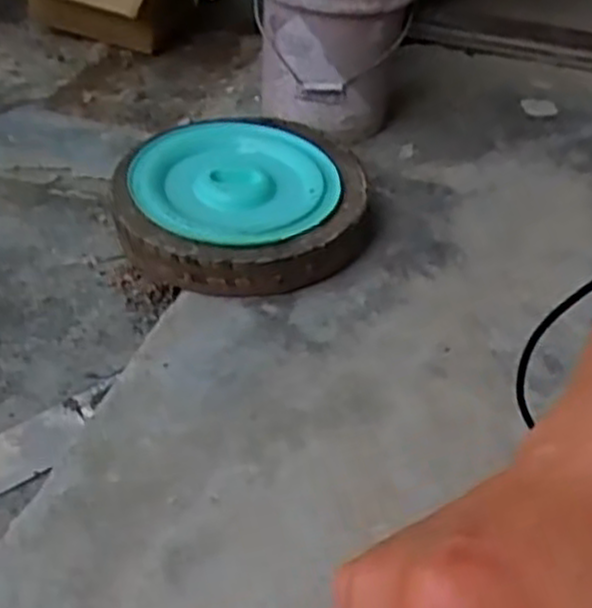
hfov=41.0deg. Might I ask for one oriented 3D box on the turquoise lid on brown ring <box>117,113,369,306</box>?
[{"bbox_3d":[-0.084,-0.167,1.283,0.391,0.119,0.356,3,38,-2],"label":"turquoise lid on brown ring"}]

